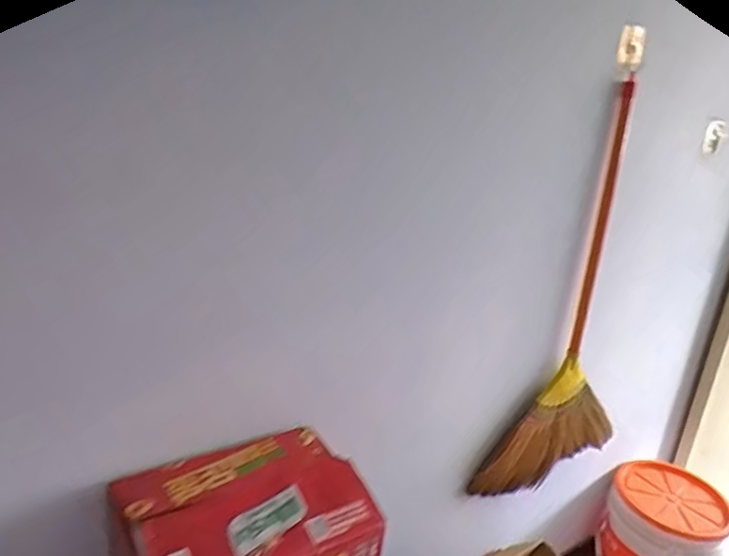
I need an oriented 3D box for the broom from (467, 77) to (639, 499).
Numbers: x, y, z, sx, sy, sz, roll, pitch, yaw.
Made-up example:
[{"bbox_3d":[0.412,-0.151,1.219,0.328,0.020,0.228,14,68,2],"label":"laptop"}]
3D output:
[{"bbox_3d":[0.472,0.074,1.263,0.466,0.886,0.075,-11,26,-38],"label":"broom"}]

